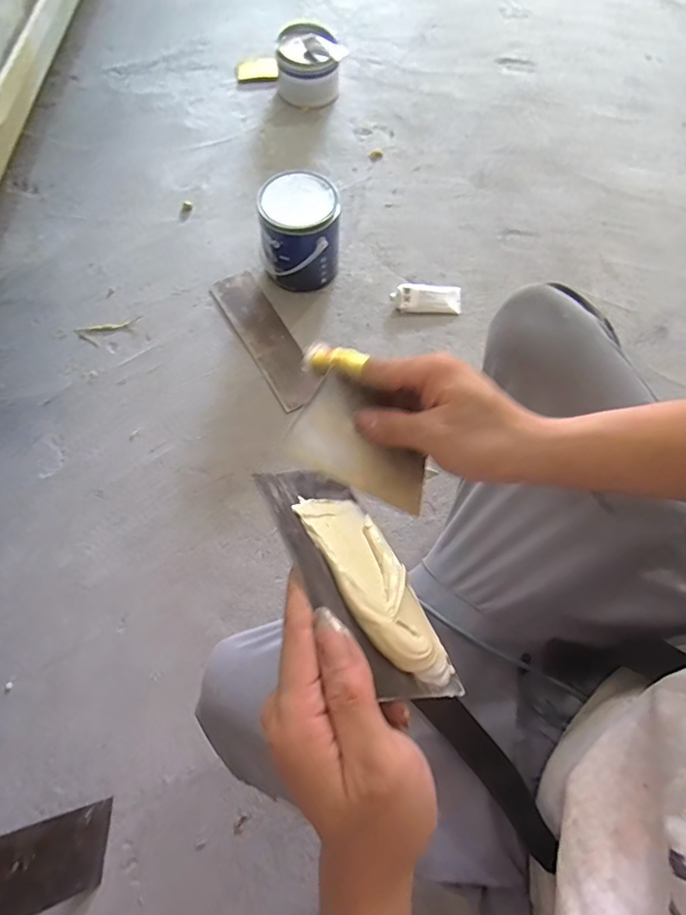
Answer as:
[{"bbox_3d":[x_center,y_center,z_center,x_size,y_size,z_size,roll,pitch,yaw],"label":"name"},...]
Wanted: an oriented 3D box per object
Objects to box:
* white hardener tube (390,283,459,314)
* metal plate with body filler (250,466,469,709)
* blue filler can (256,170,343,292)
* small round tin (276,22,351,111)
[{"bbox_3d":[0.168,-0.319,0.993,0.142,0.034,0.057,-2,70,-2],"label":"white hardener tube"},{"bbox_3d":[0.009,0.064,0.269,0.069,0.012,0.142,-7,58,-48],"label":"metal plate with body filler"},{"bbox_3d":[-0.085,-0.430,0.961,0.152,0.156,0.150,-3,70,-2],"label":"blue filler can"},{"bbox_3d":[-0.075,-0.904,1.167,0.154,0.109,0.153,0,70,-1],"label":"small round tin"}]

